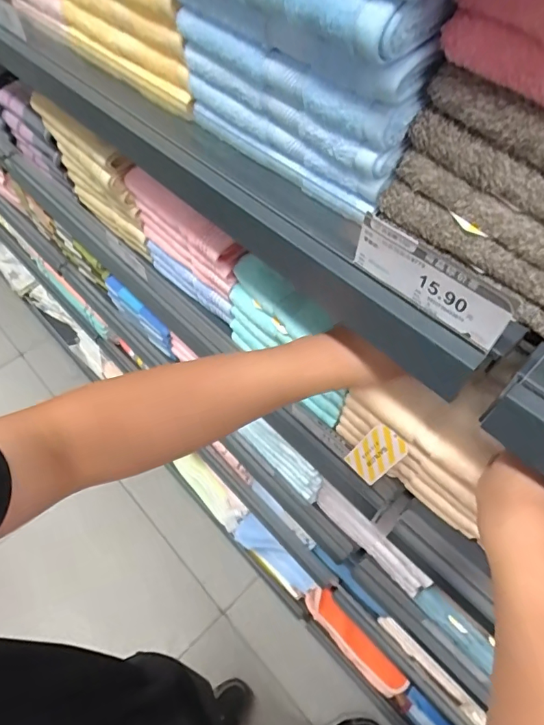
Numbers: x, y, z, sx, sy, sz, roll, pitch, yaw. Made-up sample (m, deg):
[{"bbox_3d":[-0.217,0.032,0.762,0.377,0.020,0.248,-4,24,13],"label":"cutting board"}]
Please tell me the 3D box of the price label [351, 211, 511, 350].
[{"bbox_3d":[0.089,-0.046,0.261,0.004,0.037,0.097,-38,64,-23],"label":"price label"}]

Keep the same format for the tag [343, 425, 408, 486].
[{"bbox_3d":[0.103,0.093,0.452,0.004,0.078,0.037,-30,69,-40],"label":"tag"}]

